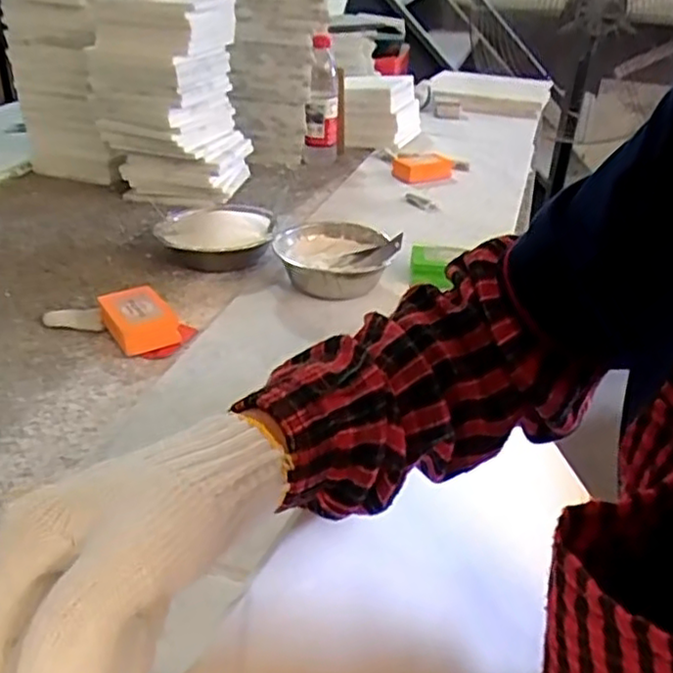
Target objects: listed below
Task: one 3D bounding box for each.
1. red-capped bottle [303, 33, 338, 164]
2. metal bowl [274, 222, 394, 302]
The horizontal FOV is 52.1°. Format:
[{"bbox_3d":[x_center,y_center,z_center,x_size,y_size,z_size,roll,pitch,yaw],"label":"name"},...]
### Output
[{"bbox_3d":[-0.026,-0.426,1.258,0.062,0.213,0.055,3,33,1],"label":"red-capped bottle"},{"bbox_3d":[-0.003,-0.089,0.842,0.143,0.062,0.130,-3,31,-7],"label":"metal bowl"}]

